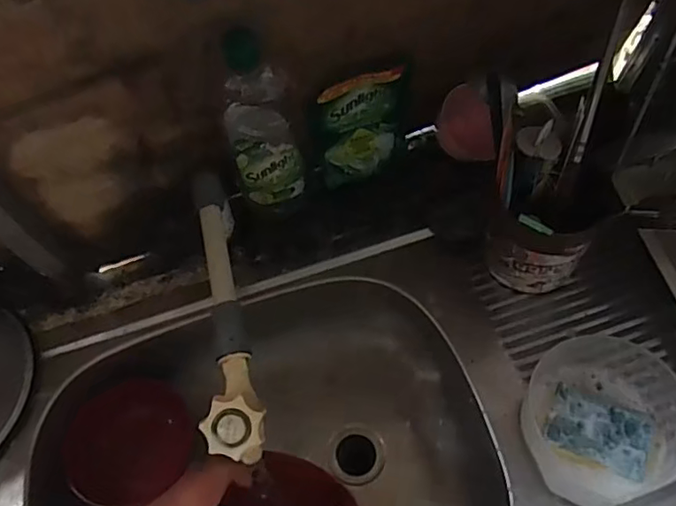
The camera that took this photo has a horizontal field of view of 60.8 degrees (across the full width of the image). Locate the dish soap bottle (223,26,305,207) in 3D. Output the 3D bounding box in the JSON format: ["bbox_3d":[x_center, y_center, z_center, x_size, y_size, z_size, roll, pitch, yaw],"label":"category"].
[{"bbox_3d":[-0.079,-0.124,0.596,0.073,0.237,0.054,-10,58,-3],"label":"dish soap bottle"}]

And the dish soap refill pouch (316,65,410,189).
[{"bbox_3d":[0.029,-0.146,0.691,0.117,0.176,0.037,-18,59,-9],"label":"dish soap refill pouch"}]

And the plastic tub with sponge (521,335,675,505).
[{"bbox_3d":[0.257,0.155,0.559,0.162,0.049,0.149,-26,60,-13],"label":"plastic tub with sponge"}]

